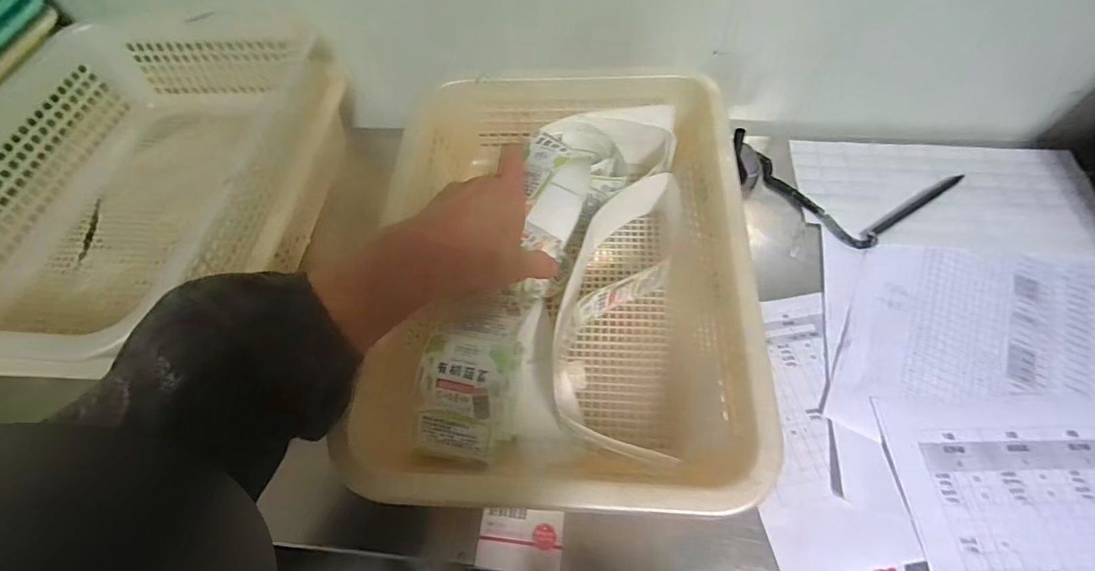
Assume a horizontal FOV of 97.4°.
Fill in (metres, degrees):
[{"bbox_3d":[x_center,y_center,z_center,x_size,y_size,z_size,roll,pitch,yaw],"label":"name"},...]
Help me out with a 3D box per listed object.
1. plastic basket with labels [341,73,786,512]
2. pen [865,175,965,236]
[{"bbox_3d":[0.015,-0.017,0.393,0.250,0.123,0.324,1,59,4],"label":"plastic basket with labels"},{"bbox_3d":[0.365,-0.082,0.475,0.132,0.005,0.013,-30,61,-14],"label":"pen"}]

